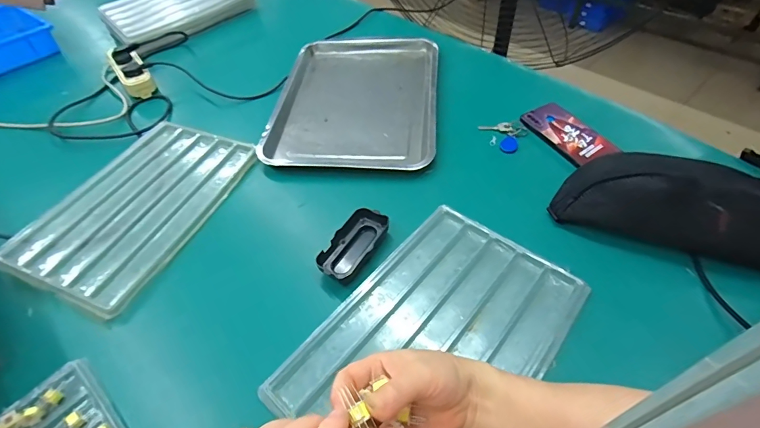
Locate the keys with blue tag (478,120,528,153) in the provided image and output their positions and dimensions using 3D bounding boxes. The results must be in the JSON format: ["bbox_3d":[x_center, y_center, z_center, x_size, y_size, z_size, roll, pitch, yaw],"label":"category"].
[{"bbox_3d":[0.210,-0.129,0.643,0.068,0.008,0.071,-8,50,-4],"label":"keys with blue tag"}]

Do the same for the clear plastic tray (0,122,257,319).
[{"bbox_3d":[-0.372,-0.023,0.593,0.239,0.028,0.325,16,52,16],"label":"clear plastic tray"}]

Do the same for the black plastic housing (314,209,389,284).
[{"bbox_3d":[-0.033,0.043,0.515,0.053,0.032,0.106,21,54,19],"label":"black plastic housing"}]

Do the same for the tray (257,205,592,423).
[{"bbox_3d":[0.060,0.135,0.432,0.219,0.029,0.324,30,58,26],"label":"tray"}]

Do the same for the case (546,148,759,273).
[{"bbox_3d":[0.376,-0.025,0.484,0.275,0.077,0.125,16,53,17],"label":"case"}]

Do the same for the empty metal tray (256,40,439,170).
[{"bbox_3d":[-0.040,-0.213,0.731,0.294,0.033,0.374,4,50,7],"label":"empty metal tray"}]

